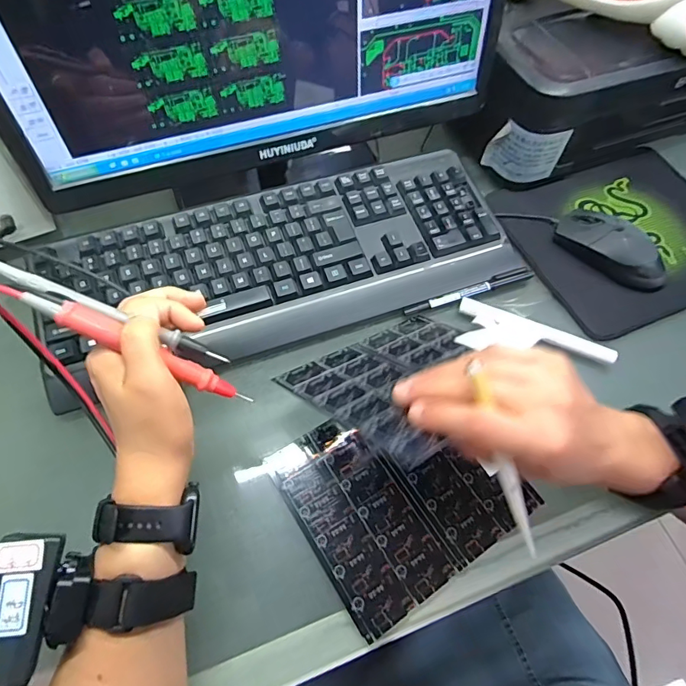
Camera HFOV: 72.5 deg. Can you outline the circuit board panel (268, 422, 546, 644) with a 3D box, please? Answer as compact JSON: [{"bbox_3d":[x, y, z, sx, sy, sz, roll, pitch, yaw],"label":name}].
[{"bbox_3d":[0.011,0.128,0.355,0.082,0.004,0.147,-28,65,-17],"label":"circuit board panel"}]

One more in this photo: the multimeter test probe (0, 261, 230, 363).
[{"bbox_3d":[-0.138,-0.017,0.283,0.142,0.008,0.013,26,59,-18],"label":"multimeter test probe"}]

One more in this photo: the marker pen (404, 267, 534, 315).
[{"bbox_3d":[0.128,-0.052,0.462,0.141,0.008,0.013,-19,63,-13],"label":"marker pen"}]

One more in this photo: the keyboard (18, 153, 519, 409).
[{"bbox_3d":[-0.053,-0.081,0.446,0.440,0.042,0.157,-17,62,-12],"label":"keyboard"}]

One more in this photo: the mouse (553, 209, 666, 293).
[{"bbox_3d":[0.274,-0.098,0.474,0.113,0.032,0.053,38,65,17],"label":"mouse"}]

